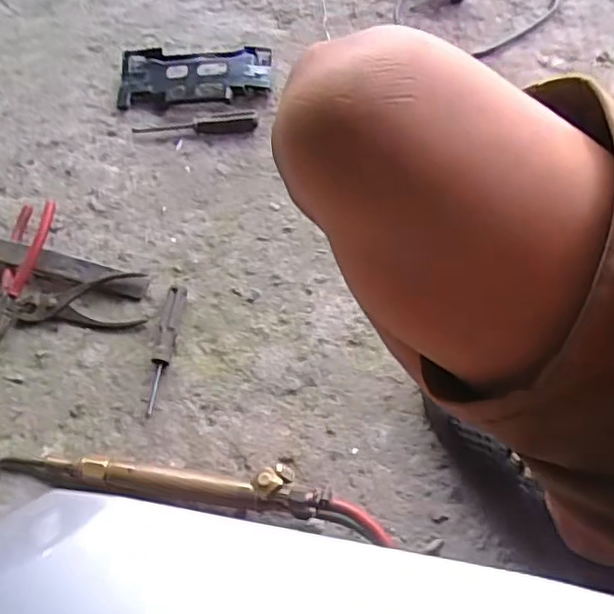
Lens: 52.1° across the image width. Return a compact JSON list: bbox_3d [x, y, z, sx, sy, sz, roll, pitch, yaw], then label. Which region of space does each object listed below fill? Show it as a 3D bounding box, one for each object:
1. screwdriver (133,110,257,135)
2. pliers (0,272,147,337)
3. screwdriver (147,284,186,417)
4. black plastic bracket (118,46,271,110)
[{"bbox_3d":[-0.145,-0.233,0.811,0.160,0.017,0.025,-3,62,3],"label":"screwdriver"},{"bbox_3d":[-0.270,0.000,0.701,0.171,0.020,0.061,-8,61,0],"label":"pliers"},{"bbox_3d":[-0.153,0.043,0.671,0.023,0.019,0.143,2,62,5],"label":"screwdriver"},{"bbox_3d":[-0.153,-0.314,0.849,0.205,0.031,0.095,0,62,4],"label":"black plastic bracket"}]

